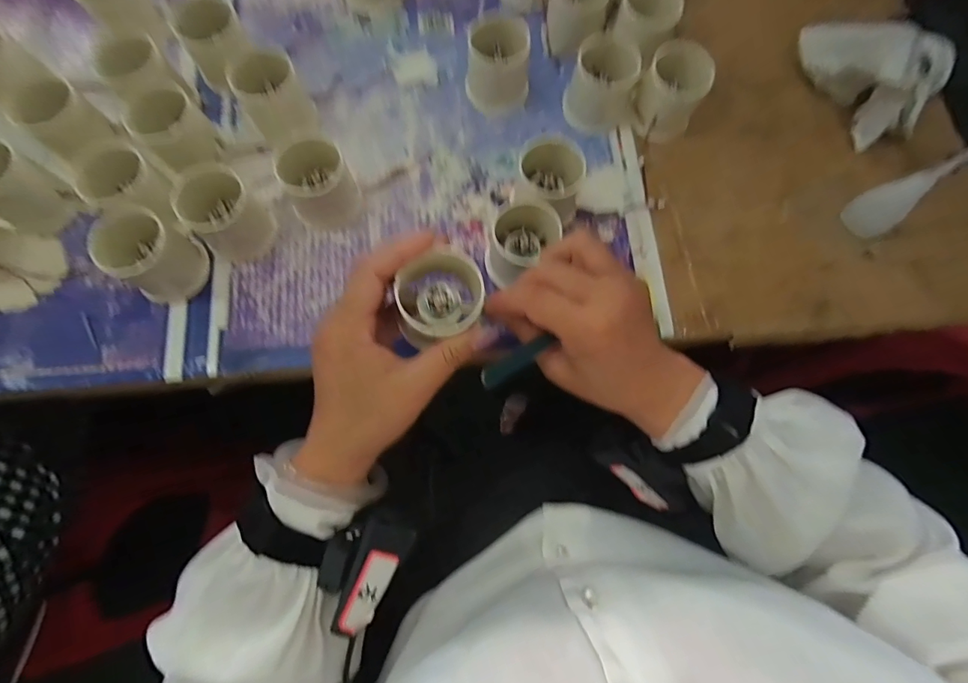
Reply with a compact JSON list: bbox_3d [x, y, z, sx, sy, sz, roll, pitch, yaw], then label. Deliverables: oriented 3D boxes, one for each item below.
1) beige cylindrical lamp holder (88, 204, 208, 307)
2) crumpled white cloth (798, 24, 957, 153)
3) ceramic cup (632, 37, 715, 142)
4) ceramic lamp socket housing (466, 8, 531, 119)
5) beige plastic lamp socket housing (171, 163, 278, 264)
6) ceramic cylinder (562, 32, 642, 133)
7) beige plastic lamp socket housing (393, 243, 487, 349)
[{"bbox_3d":[-0.250,-0.065,0.334,0.052,0.052,0.055,0,77,-2],"label":"beige cylindrical lamp holder"},{"bbox_3d":[0.352,-0.242,0.389,0.090,0.060,0.113,-23,79,-7],"label":"crumpled white cloth"},{"bbox_3d":[0.158,-0.211,0.376,0.053,0.060,0.050,0,77,-2],"label":"ceramic cup"},{"bbox_3d":[0.013,-0.236,0.379,0.053,0.057,0.044,5,77,-1],"label":"ceramic lamp socket housing"},{"bbox_3d":[-0.196,-0.096,0.338,0.043,0.061,0.054,44,80,8],"label":"beige plastic lamp socket housing"},{"bbox_3d":[0.104,-0.220,0.381,0.059,0.050,0.057,0,77,-2],"label":"ceramic cylinder"},{"bbox_3d":[-0.027,-0.023,0.271,0.054,0.045,0.047,-24,79,-7],"label":"beige plastic lamp socket housing"}]

